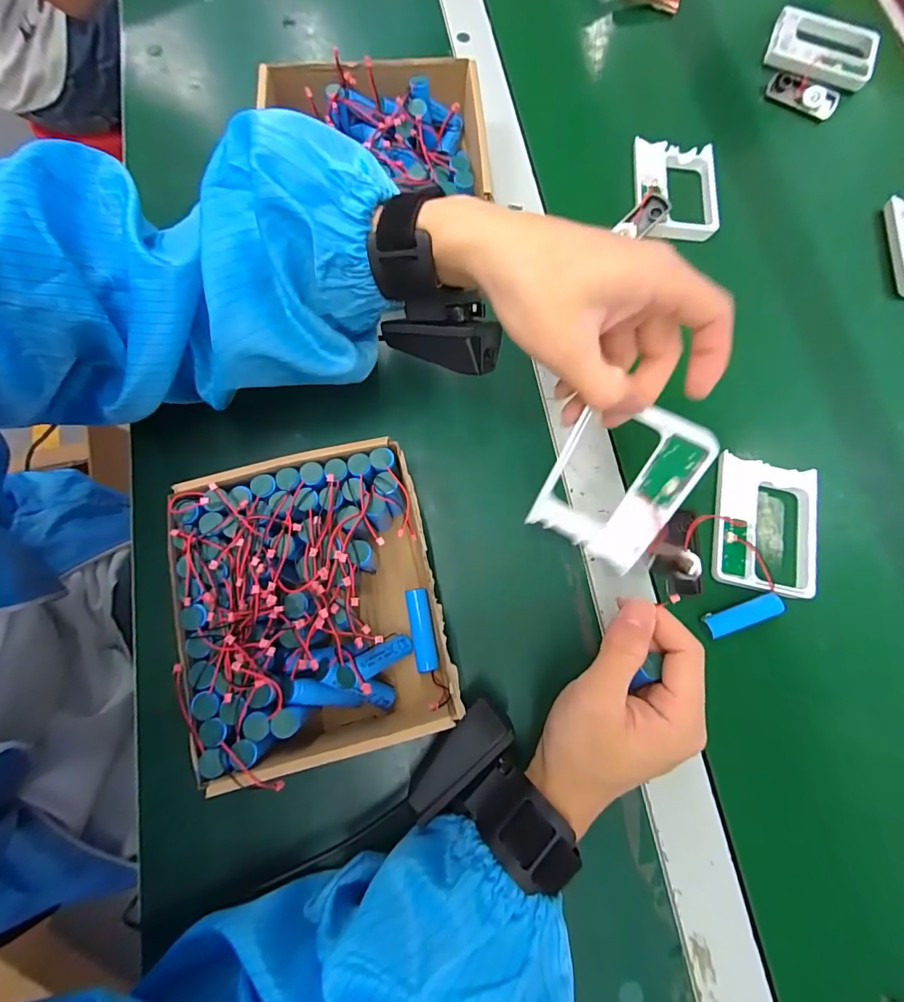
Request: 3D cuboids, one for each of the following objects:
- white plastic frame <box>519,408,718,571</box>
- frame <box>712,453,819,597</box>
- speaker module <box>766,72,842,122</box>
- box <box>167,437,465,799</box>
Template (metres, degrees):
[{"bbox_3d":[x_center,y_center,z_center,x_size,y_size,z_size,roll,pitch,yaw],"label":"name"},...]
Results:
[{"bbox_3d":[0.092,-0.010,0.257,0.069,0.094,0.008,31,36,15],"label":"white plastic frame"},{"bbox_3d":[0.220,0.017,0.319,0.074,0.012,0.093,14,76,2],"label":"frame"},{"bbox_3d":[0.331,-0.382,0.427,0.064,0.009,0.024,32,77,7],"label":"speaker module"},{"bbox_3d":[-0.081,0.061,0.275,0.142,0.067,0.166,-14,76,-5],"label":"box"}]

